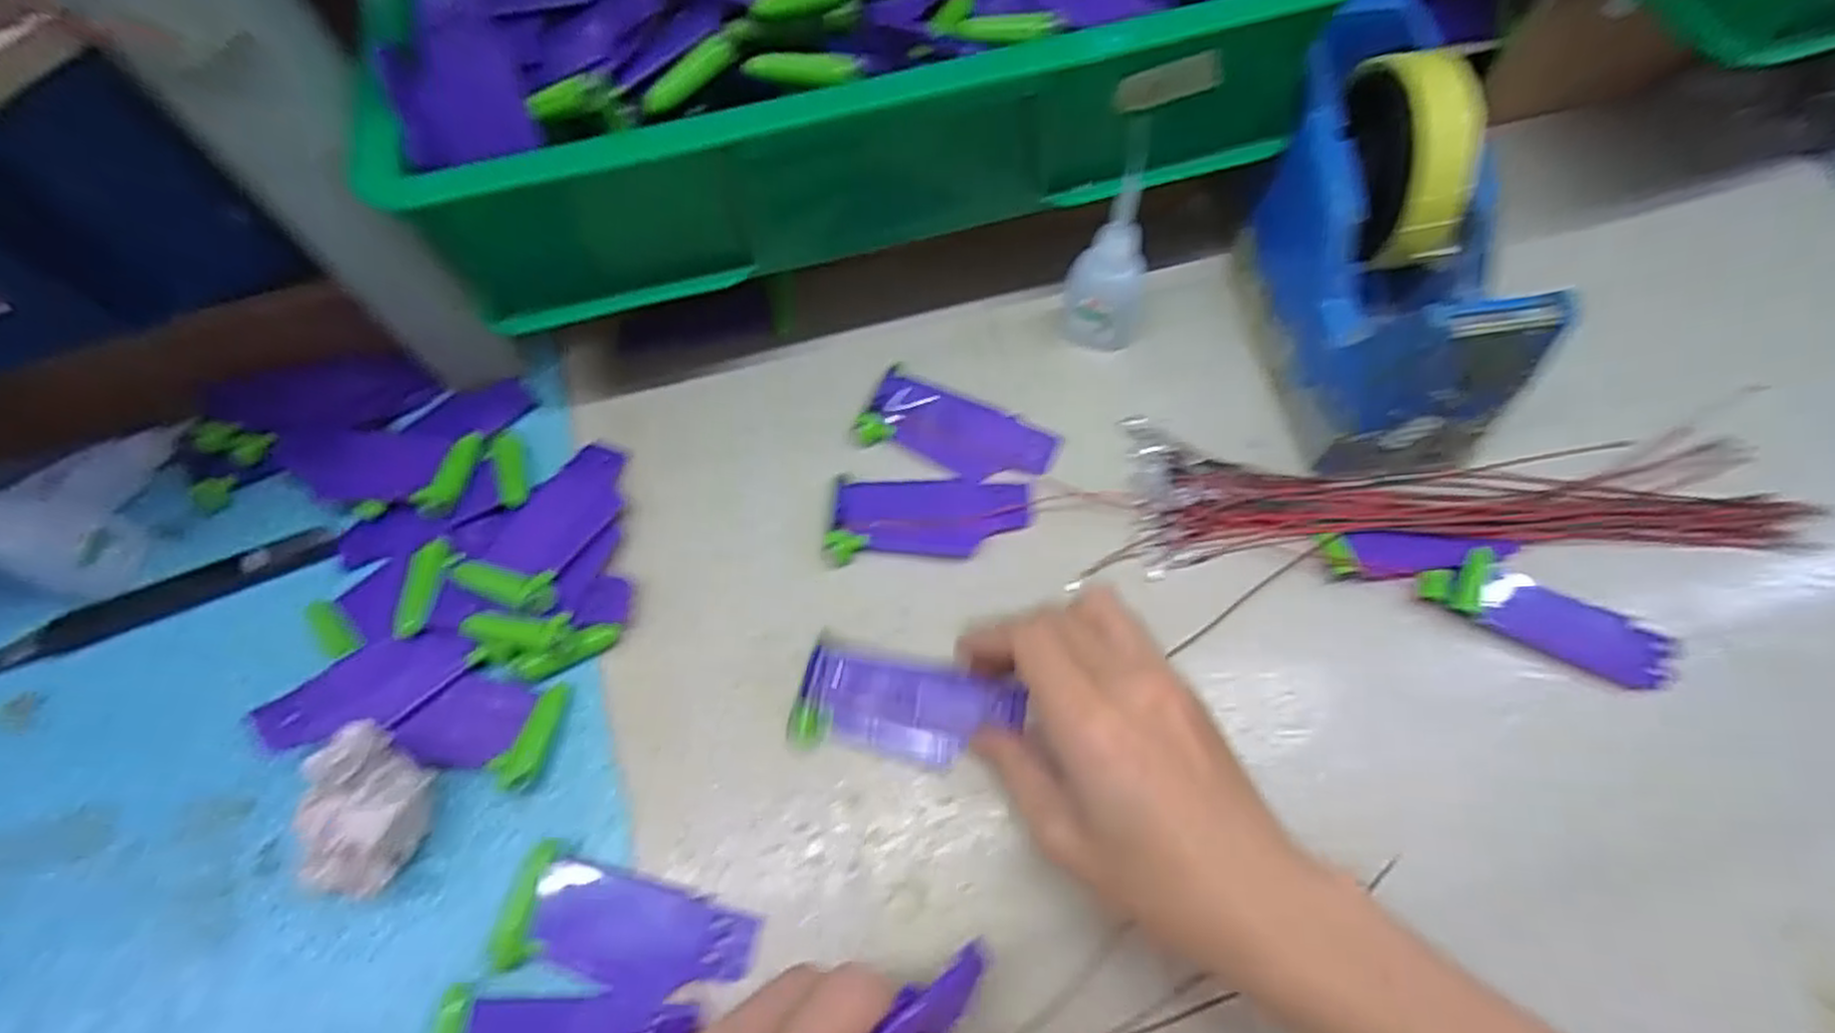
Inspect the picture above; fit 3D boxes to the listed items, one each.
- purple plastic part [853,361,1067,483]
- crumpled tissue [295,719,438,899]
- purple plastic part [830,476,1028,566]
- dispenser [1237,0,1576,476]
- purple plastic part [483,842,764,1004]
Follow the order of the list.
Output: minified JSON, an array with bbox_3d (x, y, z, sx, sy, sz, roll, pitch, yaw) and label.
[{"bbox_3d":[0.018,-0.037,0.364,0.087,0.006,0.040,25,70,12],"label":"purple plastic part"},{"bbox_3d":[-0.199,0.104,0.279,0.028,0.055,0.054,16,69,9],"label":"crumpled tissue"},{"bbox_3d":[0.005,0.001,0.348,0.087,0.009,0.039,-1,67,2],"label":"purple plastic part"},{"bbox_3d":[0.198,-0.124,0.340,0.073,0.100,0.187,-7,67,-1],"label":"dispenser"},{"bbox_3d":[-0.104,0.148,0.283,0.089,0.010,0.039,8,68,5],"label":"purple plastic part"}]

